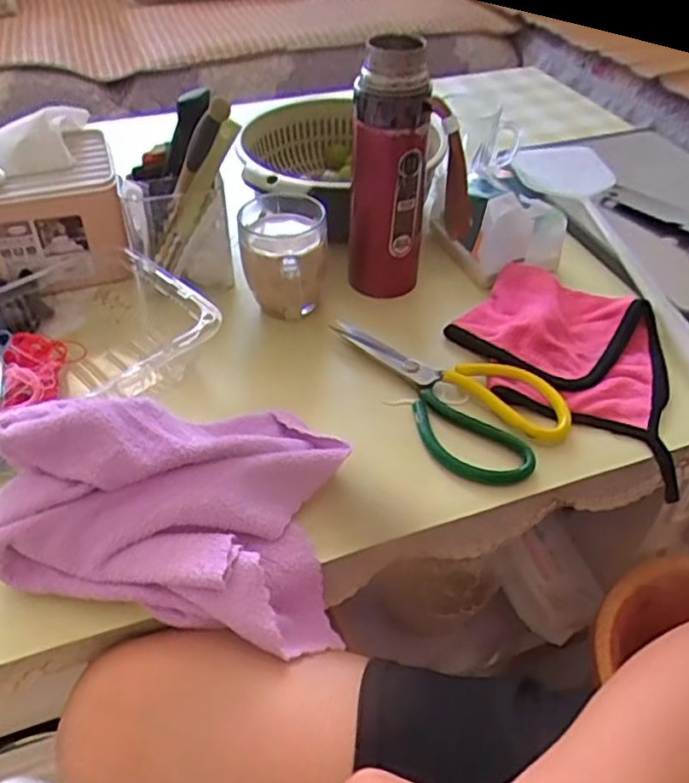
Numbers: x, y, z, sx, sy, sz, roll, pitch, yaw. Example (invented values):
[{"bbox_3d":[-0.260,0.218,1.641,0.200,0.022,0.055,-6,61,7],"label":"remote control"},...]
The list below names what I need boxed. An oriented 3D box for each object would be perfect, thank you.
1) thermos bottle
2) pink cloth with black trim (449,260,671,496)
[{"bbox_3d":[0.043,-0.186,0.558,0.072,0.209,0.058,-2,44,-2],"label":"thermos bottle"},{"bbox_3d":[0.200,-0.038,0.544,0.207,0.024,0.159,29,51,26],"label":"pink cloth with black trim"}]

